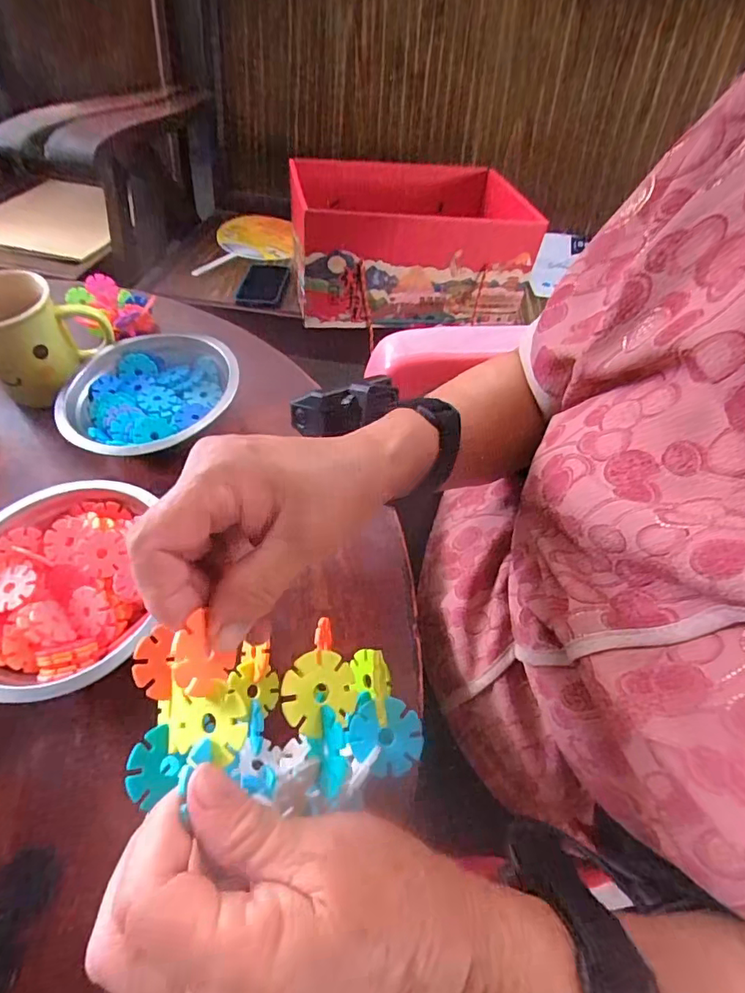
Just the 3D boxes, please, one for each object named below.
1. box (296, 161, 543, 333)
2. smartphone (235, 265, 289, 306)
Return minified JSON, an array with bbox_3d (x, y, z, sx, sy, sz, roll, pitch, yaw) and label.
[{"bbox_3d":[0.060,-0.458,0.871,0.394,0.184,0.266,-9,56,-9],"label":"box"},{"bbox_3d":[-0.210,-0.419,0.945,0.077,0.012,0.190,6,45,-4],"label":"smartphone"}]

